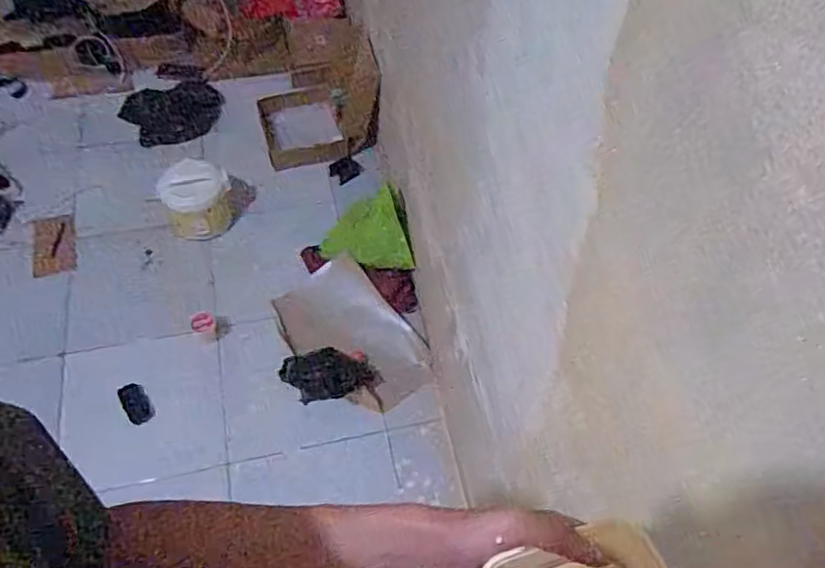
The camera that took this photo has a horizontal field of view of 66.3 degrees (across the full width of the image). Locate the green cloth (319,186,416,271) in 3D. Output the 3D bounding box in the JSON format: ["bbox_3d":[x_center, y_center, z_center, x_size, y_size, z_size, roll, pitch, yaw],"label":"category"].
[{"bbox_3d":[-0.130,-0.152,1.773,0.273,0.238,0.100,7,55,3],"label":"green cloth"}]

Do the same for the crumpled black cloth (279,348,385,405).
[{"bbox_3d":[-0.220,0.240,1.697,0.258,0.034,0.134,-6,56,-5],"label":"crumpled black cloth"}]

